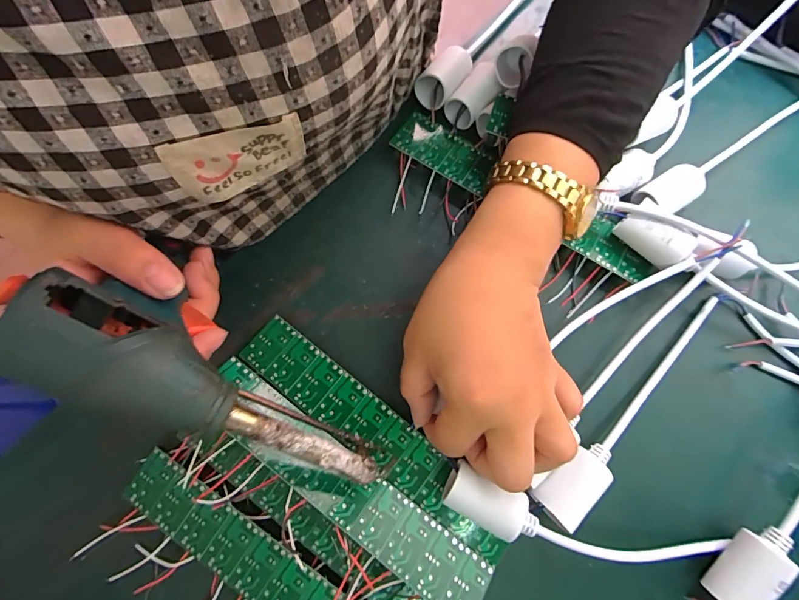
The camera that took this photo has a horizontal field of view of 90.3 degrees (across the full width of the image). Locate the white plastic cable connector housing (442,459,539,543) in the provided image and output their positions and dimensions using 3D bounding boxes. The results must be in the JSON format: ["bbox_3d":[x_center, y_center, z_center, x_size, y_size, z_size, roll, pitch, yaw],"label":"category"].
[{"bbox_3d":[0.051,0.114,0.223,0.050,0.027,0.026,26,76,8],"label":"white plastic cable connector housing"}]

